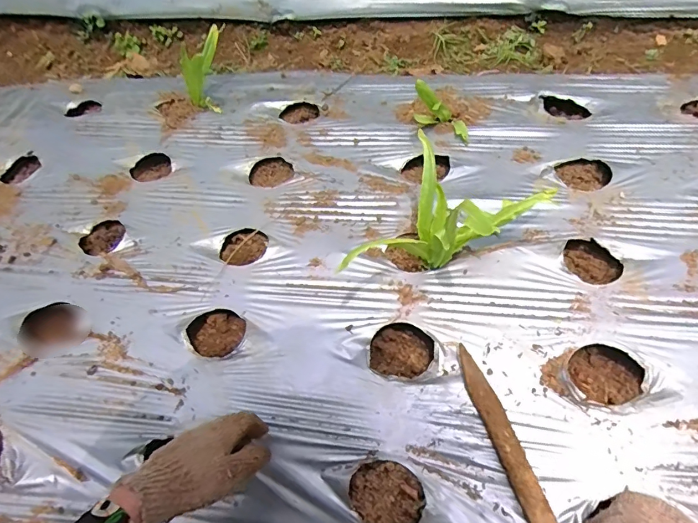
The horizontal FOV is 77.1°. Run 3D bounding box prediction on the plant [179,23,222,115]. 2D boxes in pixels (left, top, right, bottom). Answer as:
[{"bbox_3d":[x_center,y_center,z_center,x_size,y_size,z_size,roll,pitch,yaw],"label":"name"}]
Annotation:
[{"bbox_3d":[-0.292,-0.384,0.879,0.072,0.088,0.152,-5,57,3],"label":"plant"}]

